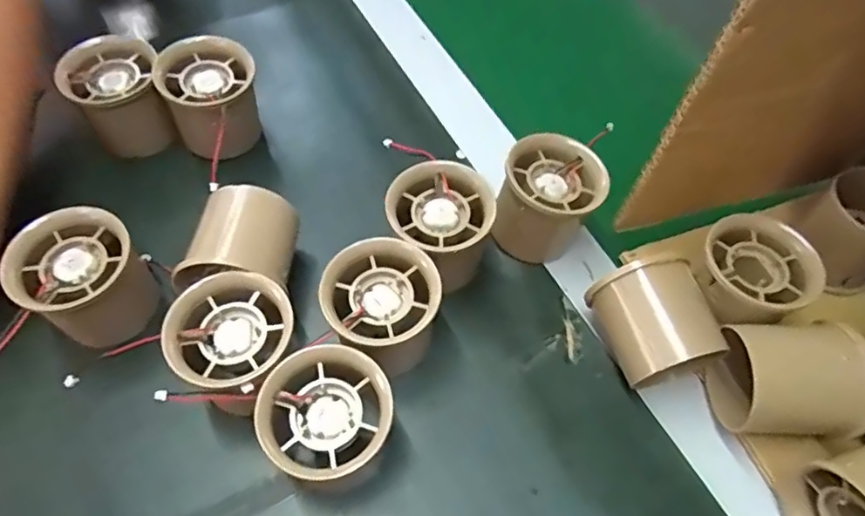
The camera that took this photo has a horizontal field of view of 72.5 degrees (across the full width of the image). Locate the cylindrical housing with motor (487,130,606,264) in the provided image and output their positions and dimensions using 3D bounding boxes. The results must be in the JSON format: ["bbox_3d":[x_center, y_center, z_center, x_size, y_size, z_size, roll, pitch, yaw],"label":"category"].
[{"bbox_3d":[0.064,-0.031,0.333,0.051,0.053,0.054,1,59,-2],"label":"cylindrical housing with motor"}]

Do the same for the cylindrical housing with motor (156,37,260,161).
[{"bbox_3d":[-0.134,-0.094,0.362,0.052,0.055,0.058,-13,60,-11],"label":"cylindrical housing with motor"}]

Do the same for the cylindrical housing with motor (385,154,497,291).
[{"bbox_3d":[0.003,-0.017,0.316,0.048,0.056,0.052,1,59,-2],"label":"cylindrical housing with motor"}]

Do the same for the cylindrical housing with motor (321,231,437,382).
[{"bbox_3d":[-0.025,0.027,0.294,0.052,0.052,0.053,1,59,-2],"label":"cylindrical housing with motor"}]

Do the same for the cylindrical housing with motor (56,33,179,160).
[{"bbox_3d":[-0.191,-0.095,0.366,0.051,0.060,0.052,1,59,-2],"label":"cylindrical housing with motor"}]

